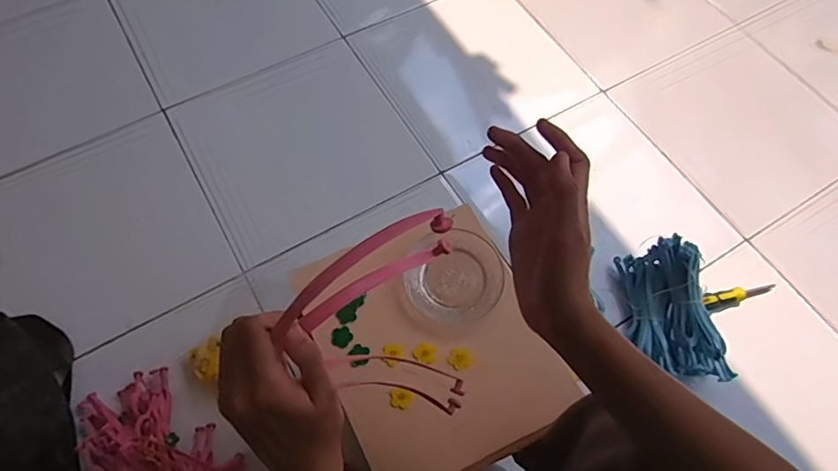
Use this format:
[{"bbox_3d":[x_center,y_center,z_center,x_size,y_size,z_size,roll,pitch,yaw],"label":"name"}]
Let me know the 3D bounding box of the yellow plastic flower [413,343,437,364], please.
[{"bbox_3d":[0.007,0.131,0.561,0.025,0.005,0.021,8,65,3],"label":"yellow plastic flower"}]

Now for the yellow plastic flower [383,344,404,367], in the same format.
[{"bbox_3d":[-0.028,0.132,0.563,0.022,0.008,0.024,1,66,-2],"label":"yellow plastic flower"}]

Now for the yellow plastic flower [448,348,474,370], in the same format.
[{"bbox_3d":[0.047,0.136,0.560,0.025,0.004,0.024,0,65,-1],"label":"yellow plastic flower"}]

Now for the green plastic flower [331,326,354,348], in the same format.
[{"bbox_3d":[-0.087,0.115,0.569,0.024,0.004,0.023,-35,70,-16],"label":"green plastic flower"}]

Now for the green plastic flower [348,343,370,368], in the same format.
[{"bbox_3d":[-0.066,0.132,0.559,0.023,0.008,0.024,3,72,-9],"label":"green plastic flower"}]

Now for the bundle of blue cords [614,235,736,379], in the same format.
[{"bbox_3d":[0.389,0.117,0.775,0.105,0.087,0.218,-11,67,-7],"label":"bundle of blue cords"}]

